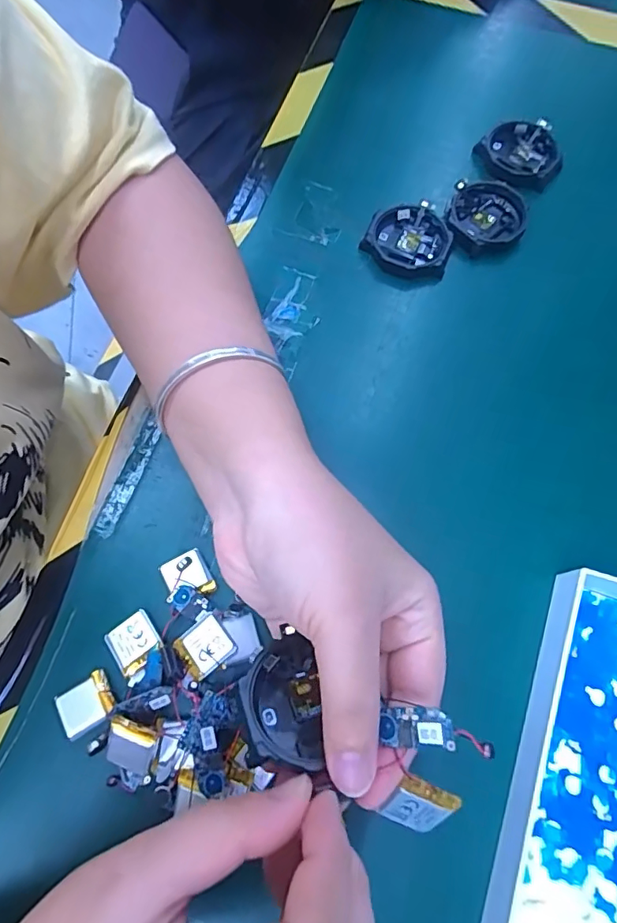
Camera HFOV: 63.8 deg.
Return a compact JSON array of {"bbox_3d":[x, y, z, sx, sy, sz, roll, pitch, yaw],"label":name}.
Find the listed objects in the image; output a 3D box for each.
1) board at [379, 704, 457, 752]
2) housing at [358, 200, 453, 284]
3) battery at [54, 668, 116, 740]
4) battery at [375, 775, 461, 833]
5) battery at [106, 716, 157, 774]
[{"bbox_3d":[0.036,0.089,0.165,0.025,0.004,0.012,-9,67,34],"label":"board"},{"bbox_3d":[0.062,-0.139,0.309,0.052,0.010,0.045,15,72,4],"label":"housing"},{"bbox_3d":[-0.101,0.110,0.225,0.023,0.004,0.020,-30,74,-10],"label":"battery"},{"bbox_3d":[0.039,0.121,0.172,0.021,0.004,0.023,24,113,-4],"label":"battery"},{"bbox_3d":[-0.076,0.123,0.212,0.021,0.004,0.023,21,109,3],"label":"battery"}]

